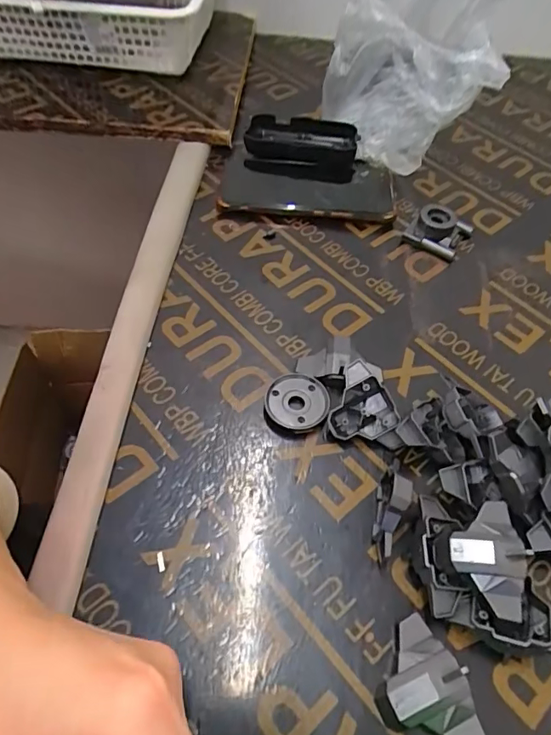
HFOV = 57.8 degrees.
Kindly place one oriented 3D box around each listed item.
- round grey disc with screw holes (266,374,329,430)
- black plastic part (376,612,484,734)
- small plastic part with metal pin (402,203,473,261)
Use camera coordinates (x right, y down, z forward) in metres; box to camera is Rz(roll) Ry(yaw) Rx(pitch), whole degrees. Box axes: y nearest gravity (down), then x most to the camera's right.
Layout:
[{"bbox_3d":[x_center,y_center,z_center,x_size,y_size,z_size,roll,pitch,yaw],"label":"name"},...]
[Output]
[{"bbox_3d":[0.015,0.023,0.338,0.042,0.009,0.039,2,54,-3],"label":"round grey disc with screw holes"},{"bbox_3d":[0.071,0.154,0.242,0.042,0.018,0.057,-8,55,-10],"label":"black plastic part"},{"bbox_3d":[0.146,-0.123,0.444,0.046,0.025,0.049,32,59,18],"label":"small plastic part with metal pin"}]

